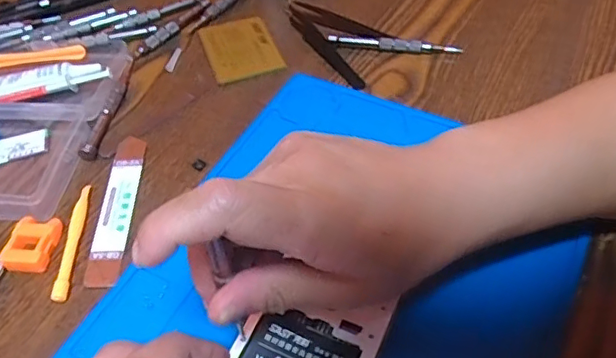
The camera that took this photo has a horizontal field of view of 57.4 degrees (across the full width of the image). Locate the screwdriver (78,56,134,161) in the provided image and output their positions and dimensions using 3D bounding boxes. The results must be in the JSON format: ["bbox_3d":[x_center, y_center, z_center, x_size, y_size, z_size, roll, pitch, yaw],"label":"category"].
[{"bbox_3d":[-0.148,-0.059,0.422,0.012,0.010,0.111,1,50,5],"label":"screwdriver"}]

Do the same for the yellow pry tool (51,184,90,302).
[{"bbox_3d":[-0.145,0.037,0.346,0.009,0.006,0.083,-5,50,0],"label":"yellow pry tool"}]

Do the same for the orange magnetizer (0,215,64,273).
[{"bbox_3d":[-0.167,0.039,0.341,0.026,0.011,0.035,7,51,10],"label":"orange magnetizer"}]

